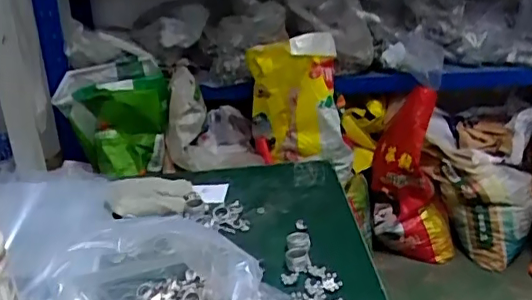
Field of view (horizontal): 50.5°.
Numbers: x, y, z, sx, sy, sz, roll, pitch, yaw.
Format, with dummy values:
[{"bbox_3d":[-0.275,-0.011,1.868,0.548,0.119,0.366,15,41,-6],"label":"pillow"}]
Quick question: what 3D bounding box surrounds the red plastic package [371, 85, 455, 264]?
[{"bbox_3d":[0.492,0.075,1.851,0.268,0.567,0.248,5,24,14],"label":"red plastic package"}]

